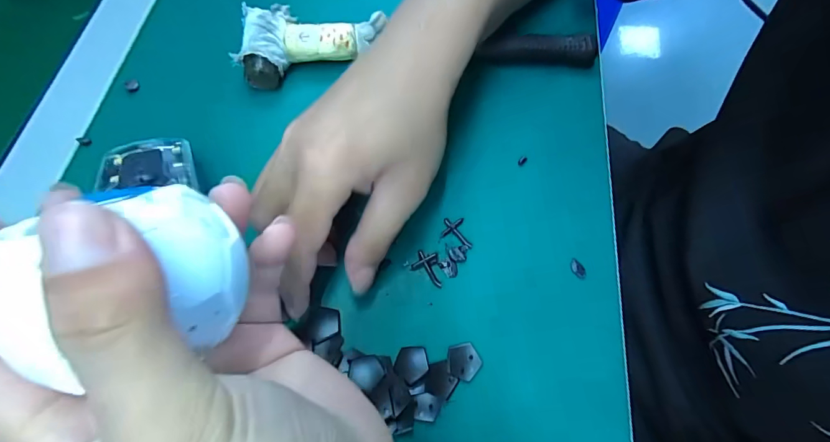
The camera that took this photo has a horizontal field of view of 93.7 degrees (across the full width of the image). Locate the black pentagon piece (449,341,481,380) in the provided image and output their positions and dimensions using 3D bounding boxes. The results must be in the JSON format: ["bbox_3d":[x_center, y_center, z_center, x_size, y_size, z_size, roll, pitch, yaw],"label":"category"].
[{"bbox_3d":[0.027,0.076,0.213,0.017,0.004,0.018,-4,68,-5],"label":"black pentagon piece"}]

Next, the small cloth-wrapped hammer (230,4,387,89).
[{"bbox_3d":[-0.075,-0.123,0.282,0.101,0.047,0.049,-2,67,-4],"label":"small cloth-wrapped hammer"}]

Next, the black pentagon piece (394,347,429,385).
[{"bbox_3d":[-0.002,0.078,0.211,0.018,0.004,0.018,-5,68,-5],"label":"black pentagon piece"}]

